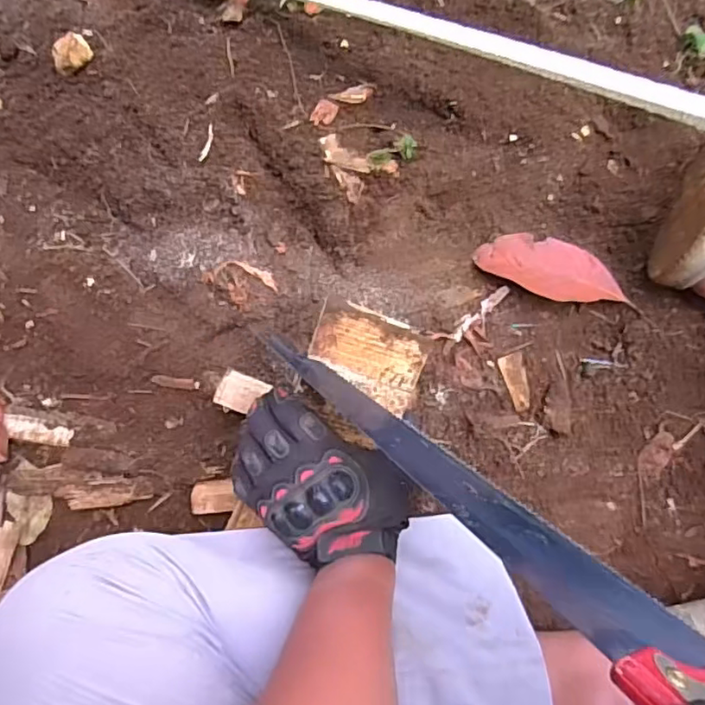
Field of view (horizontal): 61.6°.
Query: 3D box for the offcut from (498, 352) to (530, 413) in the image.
[{"bbox_3d":[0.163,0.030,0.587,0.023,0.004,0.056,-13,87,2],"label":"offcut"}]

